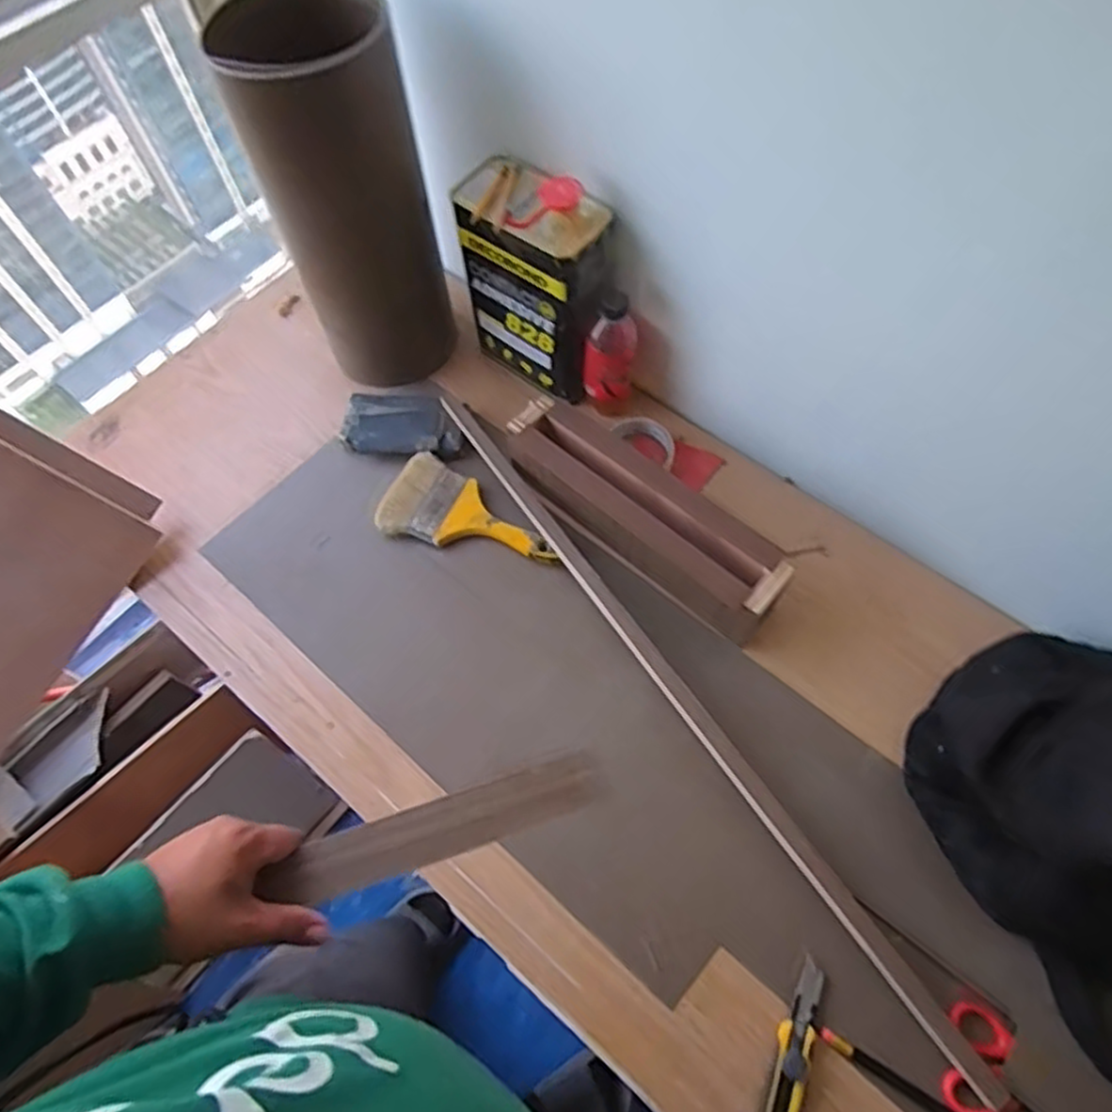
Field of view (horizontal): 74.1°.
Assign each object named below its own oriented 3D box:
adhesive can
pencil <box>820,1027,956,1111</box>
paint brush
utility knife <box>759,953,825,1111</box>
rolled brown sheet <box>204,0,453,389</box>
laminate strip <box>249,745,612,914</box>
[{"bbox_3d":[-0.022,-0.319,0.859,0.175,0.240,0.090,31,67,17],"label":"adhesive can"},{"bbox_3d":[0.295,0.445,0.615,0.153,0.009,0.012,28,66,16],"label":"pencil"},{"bbox_3d":[-0.098,-0.052,0.872,0.211,0.017,0.104,17,64,11],"label":"paint brush"},{"bbox_3d":[0.192,0.444,0.613,0.037,0.016,0.192,25,65,15],"label":"utility knife"},{"bbox_3d":[-0.231,-0.385,0.844,0.155,0.414,0.125,-27,64,-12],"label":"rolled brown sheet"},{"bbox_3d":[-0.078,0.185,0.495,0.227,0.011,0.042,-20,78,0],"label":"laminate strip"}]

